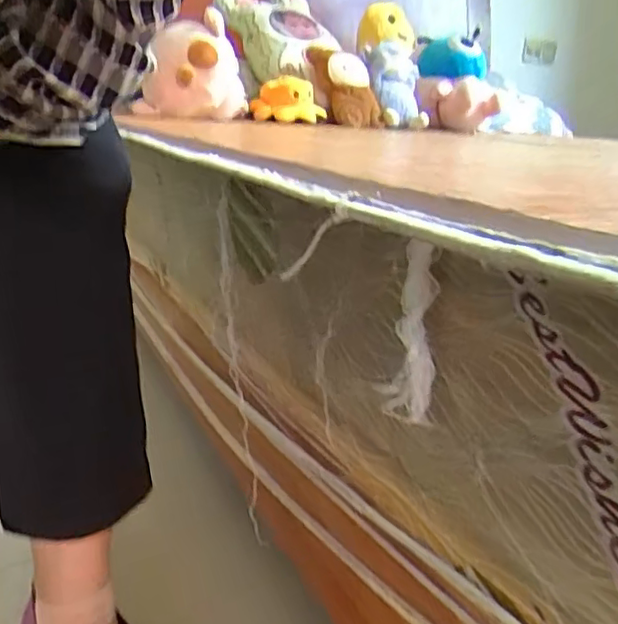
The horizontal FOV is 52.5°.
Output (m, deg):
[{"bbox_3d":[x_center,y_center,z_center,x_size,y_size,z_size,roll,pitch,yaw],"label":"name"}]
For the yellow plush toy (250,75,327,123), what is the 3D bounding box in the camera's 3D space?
[{"bbox_3d":[-0.044,-0.481,1.417,0.170,0.091,0.099,5,18,-3],"label":"yellow plush toy"}]

